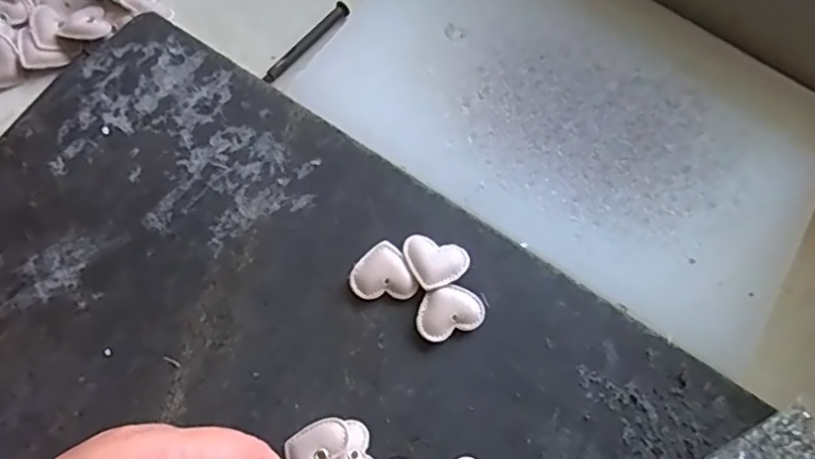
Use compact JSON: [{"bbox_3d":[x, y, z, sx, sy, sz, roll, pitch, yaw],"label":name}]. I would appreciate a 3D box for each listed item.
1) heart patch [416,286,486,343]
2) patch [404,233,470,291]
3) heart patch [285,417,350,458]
[{"bbox_3d":[0.021,0.042,0.303,0.035,0.007,0.024,-19,71,-10],"label":"heart patch"},{"bbox_3d":[0.015,0.015,0.312,0.030,0.006,0.031,-26,72,-12],"label":"patch"},{"bbox_3d":[-0.039,0.102,0.269,0.030,0.004,0.030,-34,51,-8],"label":"heart patch"}]

